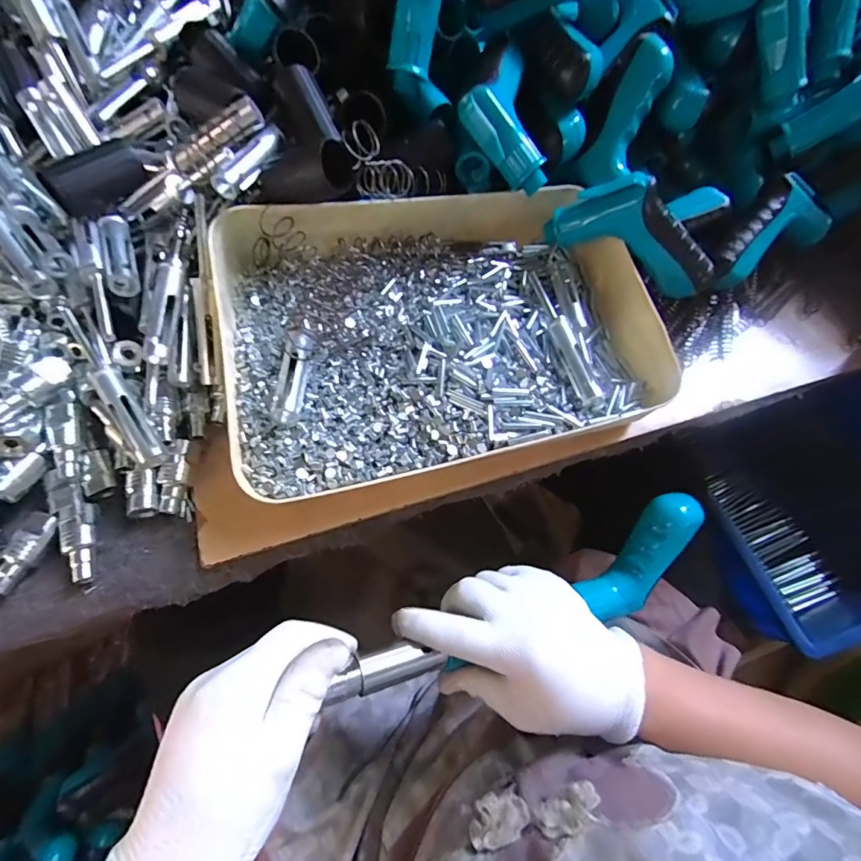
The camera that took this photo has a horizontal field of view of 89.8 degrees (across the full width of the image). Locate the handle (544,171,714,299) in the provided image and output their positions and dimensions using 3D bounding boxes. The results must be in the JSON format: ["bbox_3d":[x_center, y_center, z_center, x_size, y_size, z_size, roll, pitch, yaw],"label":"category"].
[{"bbox_3d":[0.169,-0.162,0.354,0.137,0.071,0.031,23,66,7],"label":"handle"}]

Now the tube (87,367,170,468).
[{"bbox_3d":[-0.205,-0.010,0.293,0.017,0.016,0.076,-28,80,-40],"label":"tube"}]

